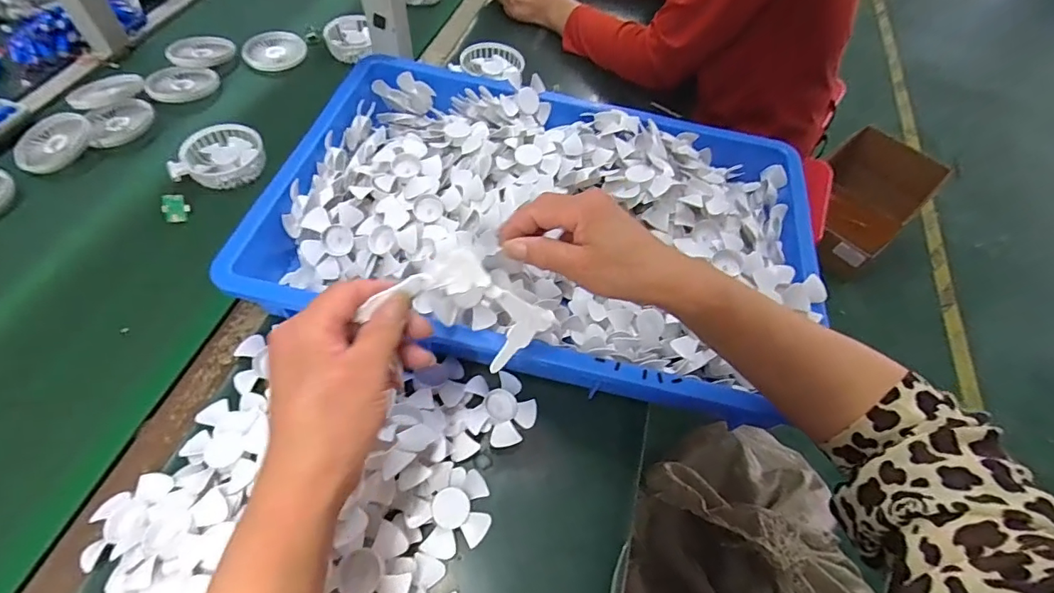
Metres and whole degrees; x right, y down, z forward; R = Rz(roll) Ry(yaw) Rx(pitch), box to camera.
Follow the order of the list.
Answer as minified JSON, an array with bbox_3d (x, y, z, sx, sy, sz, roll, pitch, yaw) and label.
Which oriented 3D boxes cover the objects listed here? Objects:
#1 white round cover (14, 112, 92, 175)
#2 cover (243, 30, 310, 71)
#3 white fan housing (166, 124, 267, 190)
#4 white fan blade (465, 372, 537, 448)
[{"bbox_3d":[-0.590,-0.197,0.599,0.088,0.016,0.078,-42,76,-14],"label":"white round cover"},{"bbox_3d":[-0.388,-0.378,0.745,0.089,0.025,0.075,-22,62,-17],"label":"cover"},{"bbox_3d":[-0.383,-0.172,0.600,0.104,0.027,0.088,-27,63,-20],"label":"white fan housing"},{"bbox_3d":[-0.024,0.108,0.462,0.065,0.017,0.069,-1,58,-5],"label":"white fan blade"}]

